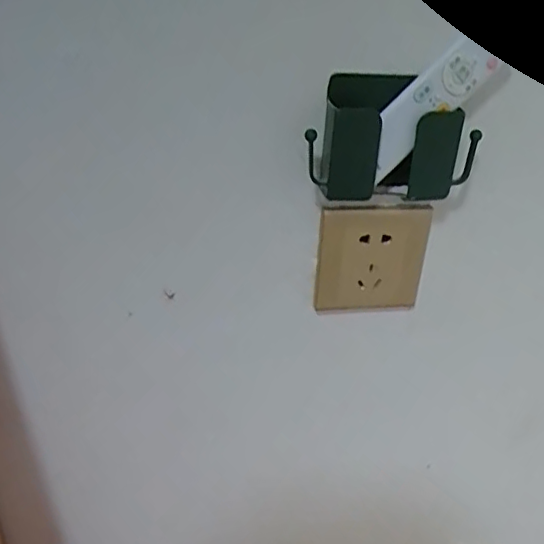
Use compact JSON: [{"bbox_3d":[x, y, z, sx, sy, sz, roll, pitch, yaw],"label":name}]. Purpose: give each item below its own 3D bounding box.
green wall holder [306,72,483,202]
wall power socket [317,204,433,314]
[{"bbox_3d":[0.084,-0.093,0.391,0.117,0.079,0.029,-1,29,-3],"label":"green wall holder"},{"bbox_3d":[0.079,-0.009,0.449,0.084,0.088,0.005,-2,29,-6],"label":"wall power socket"}]

